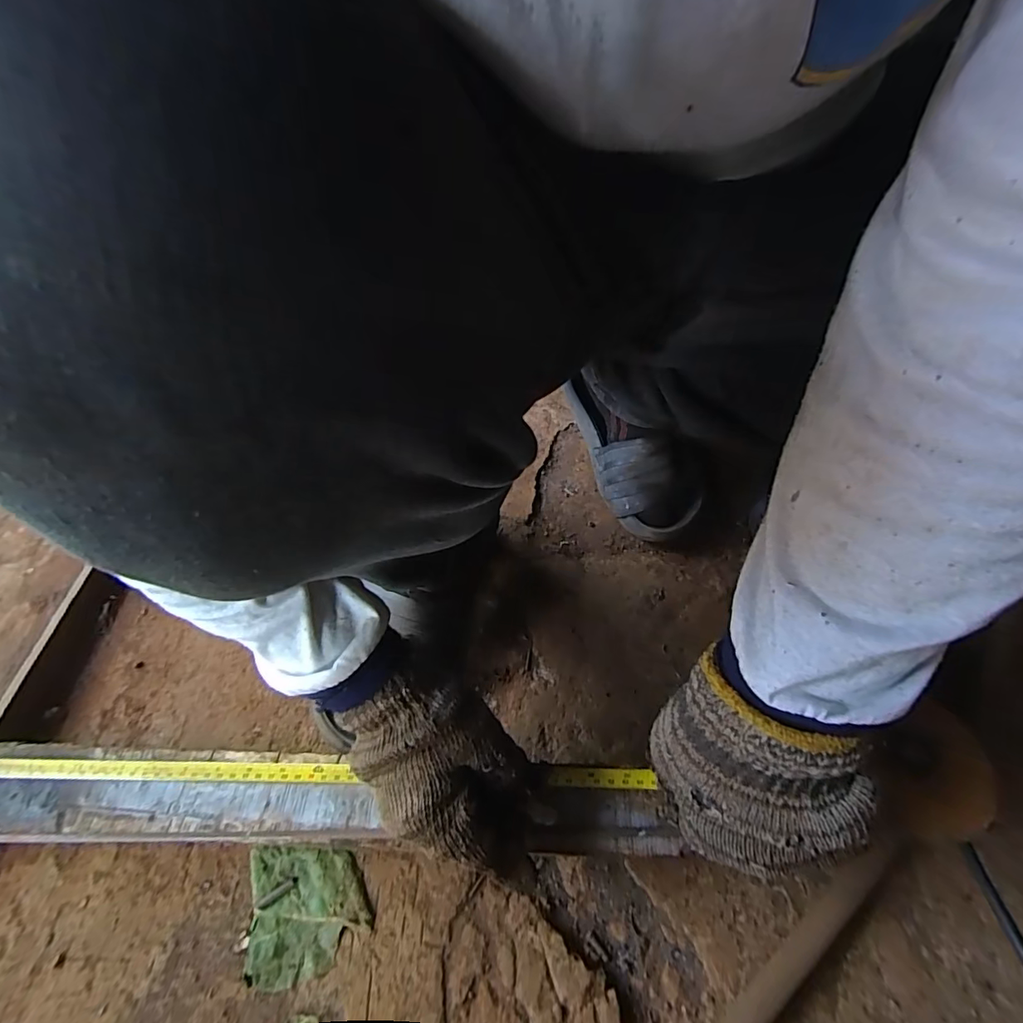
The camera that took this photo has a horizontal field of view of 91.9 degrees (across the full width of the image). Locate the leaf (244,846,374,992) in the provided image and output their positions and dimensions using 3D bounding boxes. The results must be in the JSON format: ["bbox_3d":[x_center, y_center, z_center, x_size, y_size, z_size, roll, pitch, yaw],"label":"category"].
[{"bbox_3d":[-0.149,0.288,0.362,0.085,0.006,0.082,-13,55,-4],"label":"leaf"}]

